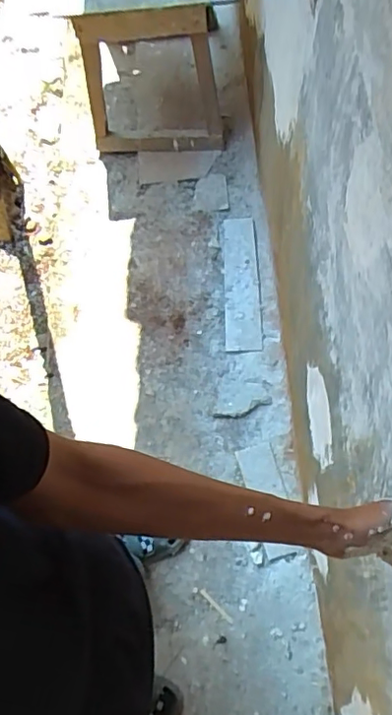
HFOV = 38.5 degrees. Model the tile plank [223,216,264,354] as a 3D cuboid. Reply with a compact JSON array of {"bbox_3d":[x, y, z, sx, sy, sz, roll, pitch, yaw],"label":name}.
[{"bbox_3d":[0.146,-0.250,1.803,0.109,0.023,0.493,0,64,1],"label":"tile plank"}]

